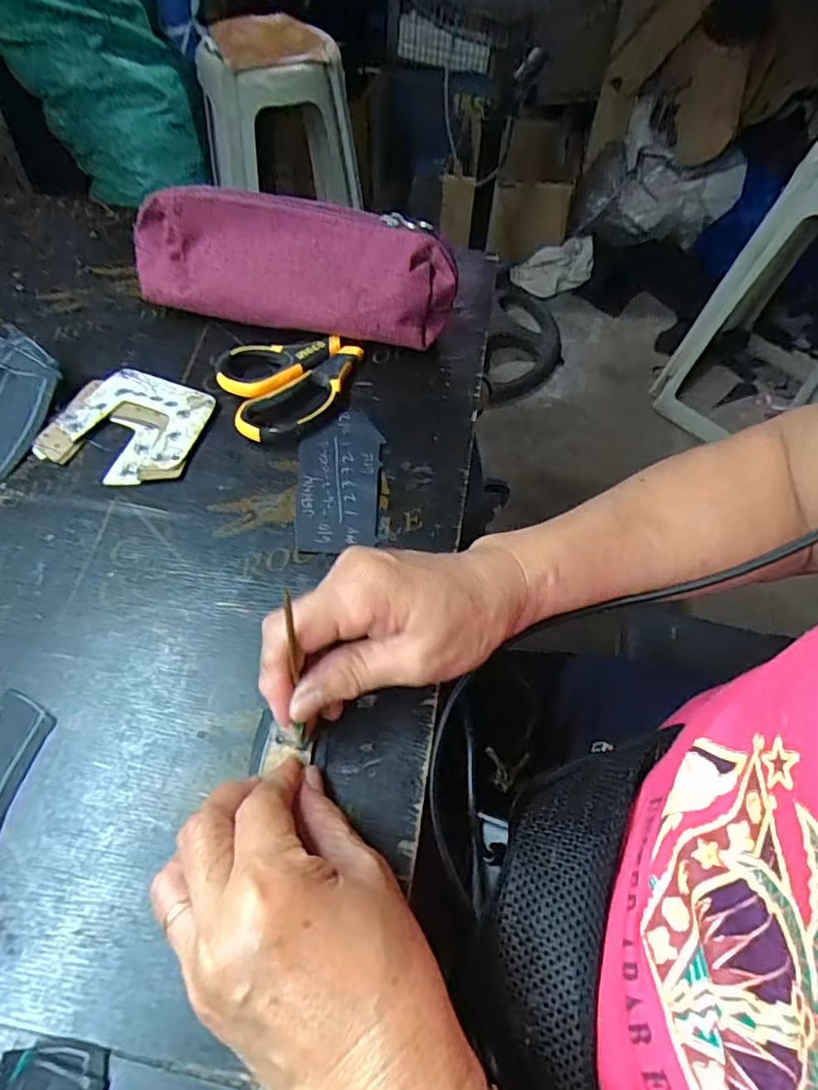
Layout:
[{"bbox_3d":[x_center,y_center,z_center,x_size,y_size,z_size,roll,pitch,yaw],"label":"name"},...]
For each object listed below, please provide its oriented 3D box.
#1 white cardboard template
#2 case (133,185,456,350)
[{"bbox_3d":[-0.185,-0.080,0.392,0.095,0.008,0.087,13,58,7],"label":"white cardboard template"},{"bbox_3d":[-0.085,-0.194,0.426,0.230,0.079,0.058,10,58,5],"label":"case"}]

